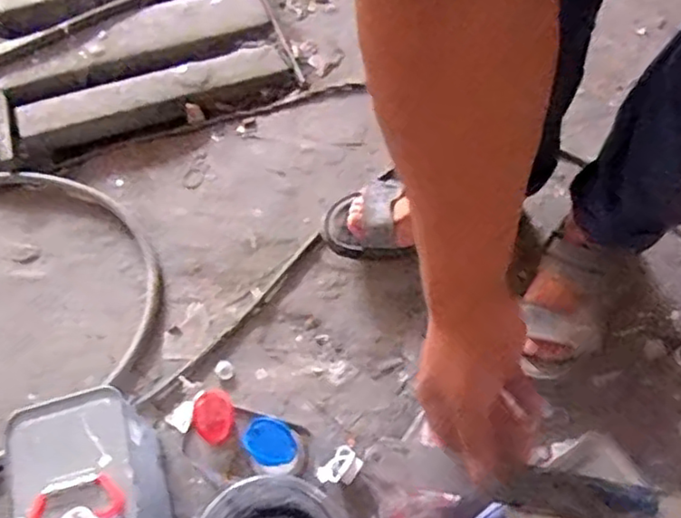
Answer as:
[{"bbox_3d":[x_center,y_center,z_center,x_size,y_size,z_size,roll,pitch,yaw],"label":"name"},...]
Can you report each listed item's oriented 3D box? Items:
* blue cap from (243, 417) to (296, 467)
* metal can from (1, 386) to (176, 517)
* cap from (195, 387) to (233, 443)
[{"bbox_3d":[-0.056,0.146,0.523,0.041,0.011,0.034,37,67,18],"label":"blue cap"},{"bbox_3d":[-0.238,0.228,0.626,0.110,0.199,0.176,-16,62,-8],"label":"metal can"},{"bbox_3d":[-0.109,0.137,0.569,0.039,0.016,0.041,27,75,17],"label":"cap"}]

